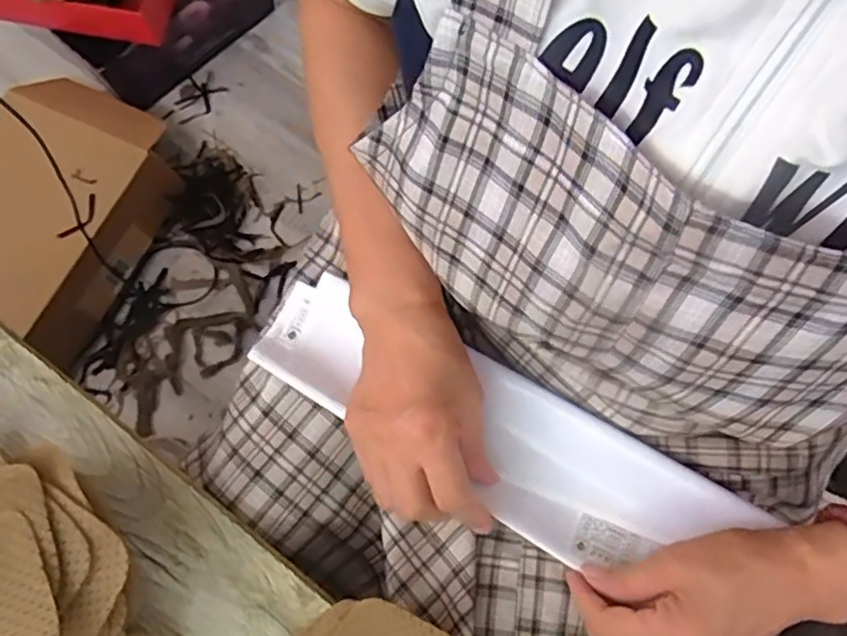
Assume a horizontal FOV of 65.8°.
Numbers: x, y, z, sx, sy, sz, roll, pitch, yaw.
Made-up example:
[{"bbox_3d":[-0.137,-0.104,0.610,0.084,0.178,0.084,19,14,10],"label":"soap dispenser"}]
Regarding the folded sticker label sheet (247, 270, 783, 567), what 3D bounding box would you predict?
[{"bbox_3d":[0.041,0.074,0.420,0.322,0.020,0.085,27,77,7],"label":"folded sticker label sheet"}]

